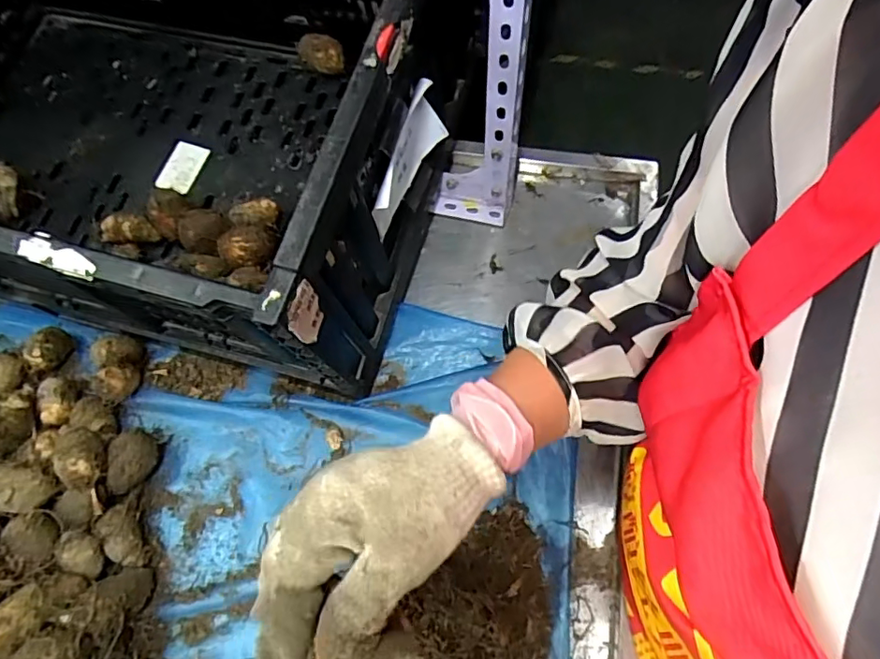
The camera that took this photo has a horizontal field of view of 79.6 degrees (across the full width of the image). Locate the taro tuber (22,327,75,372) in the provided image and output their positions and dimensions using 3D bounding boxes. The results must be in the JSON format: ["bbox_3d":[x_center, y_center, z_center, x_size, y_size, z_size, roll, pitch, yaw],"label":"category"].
[{"bbox_3d":[-0.382,0.020,0.515,0.030,0.034,0.040,4,64,5],"label":"taro tuber"}]

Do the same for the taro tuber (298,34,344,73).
[{"bbox_3d":[-0.135,-0.310,0.602,0.048,0.048,0.047,-17,63,-4],"label":"taro tuber"}]

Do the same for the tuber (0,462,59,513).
[{"bbox_3d":[-0.332,0.124,0.415,0.045,0.030,0.035,12,65,10],"label":"tuber"}]

